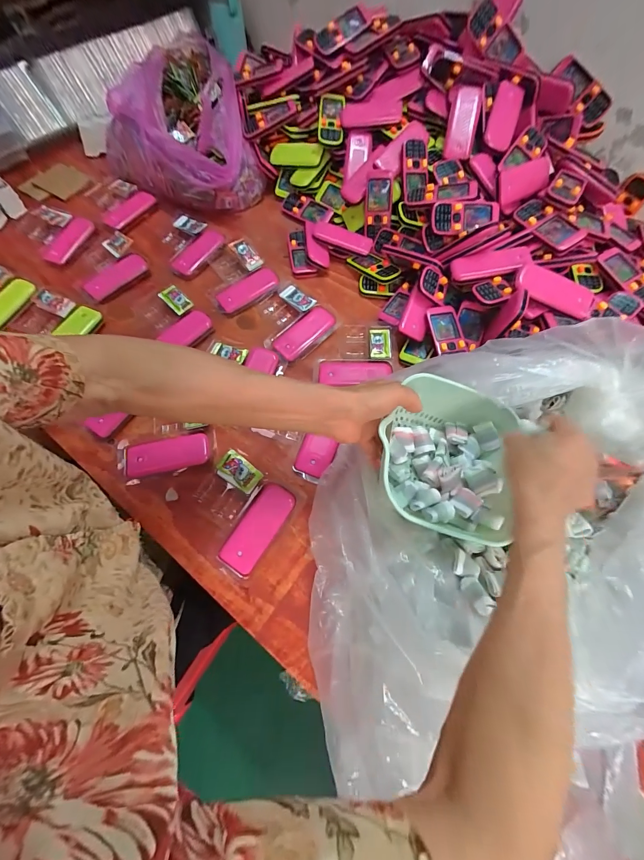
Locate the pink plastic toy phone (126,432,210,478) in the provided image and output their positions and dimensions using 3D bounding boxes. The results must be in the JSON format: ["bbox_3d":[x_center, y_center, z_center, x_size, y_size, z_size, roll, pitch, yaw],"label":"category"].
[{"bbox_3d":[-0.200,0.033,0.440,0.101,0.016,0.043,-11,67,-6],"label":"pink plastic toy phone"}]

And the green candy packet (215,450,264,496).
[{"bbox_3d":[-0.104,0.053,0.422,0.055,0.005,0.033,35,86,6],"label":"green candy packet"}]

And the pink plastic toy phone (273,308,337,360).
[{"bbox_3d":[-0.026,-0.150,0.522,0.042,0.016,0.104,42,72,16],"label":"pink plastic toy phone"}]

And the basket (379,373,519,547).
[{"bbox_3d":[0.134,0.033,0.364,0.142,0.075,0.156,11,67,4],"label":"basket"}]

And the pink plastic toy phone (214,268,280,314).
[{"bbox_3d":[-0.120,-0.229,0.551,0.104,0.015,0.046,-37,72,-16],"label":"pink plastic toy phone"}]

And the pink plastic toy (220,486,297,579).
[{"bbox_3d":[-0.077,0.117,0.408,0.045,0.017,0.106,30,69,11],"label":"pink plastic toy"}]

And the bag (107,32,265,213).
[{"bbox_3d":[-0.280,-0.565,0.632,0.258,0.122,0.357,-17,68,-8],"label":"bag"}]

